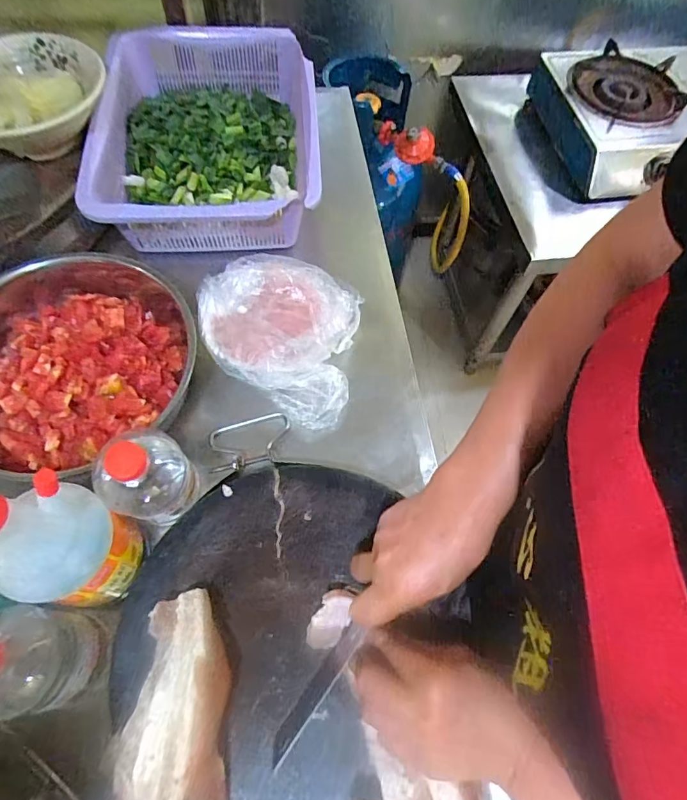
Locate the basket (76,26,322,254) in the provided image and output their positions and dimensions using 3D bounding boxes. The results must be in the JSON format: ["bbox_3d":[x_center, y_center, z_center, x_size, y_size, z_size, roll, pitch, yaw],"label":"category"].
[{"bbox_3d":[-0.179,-0.367,0.673,0.269,0.095,0.392,-2,64,-5],"label":"basket"}]

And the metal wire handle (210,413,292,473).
[{"bbox_3d":[-0.102,0.046,0.533,0.089,0.018,0.061,-9,64,-8],"label":"metal wire handle"}]

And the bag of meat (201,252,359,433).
[{"bbox_3d":[-0.073,-0.084,0.554,0.189,0.067,0.186,15,63,4],"label":"bag of meat"}]

